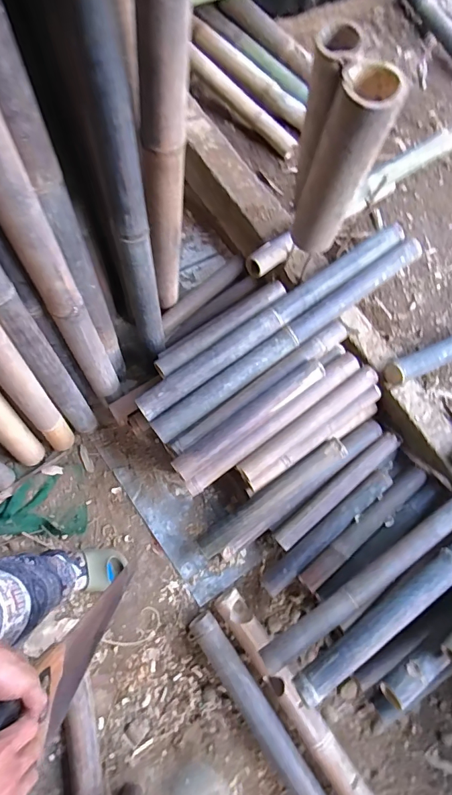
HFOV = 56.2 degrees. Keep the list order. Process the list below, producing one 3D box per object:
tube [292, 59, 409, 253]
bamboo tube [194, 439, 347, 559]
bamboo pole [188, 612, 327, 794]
[{"bbox_3d":[0.226,-0.460,0.873,0.112,0.377,0.125,21,72,-1],"label":"tube"},{"bbox_3d":[0.138,0.290,1.203,0.497,0.069,0.080,-35,79,-10],"label":"bamboo tube"},{"bbox_3d":[0.407,1.287,1.017,0.083,0.073,1.676,-33,80,-15],"label":"bamboo pole"}]

